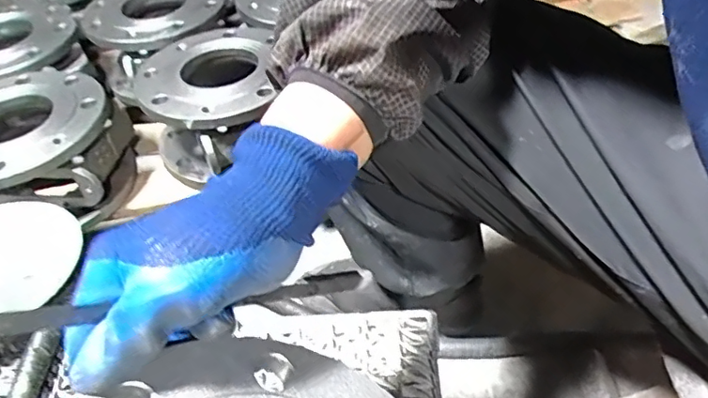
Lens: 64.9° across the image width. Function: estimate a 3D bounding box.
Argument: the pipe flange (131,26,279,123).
[{"bbox_3d":[-0.184,-0.162,0.704,0.173,0.033,0.209,-15,45,-10],"label":"pipe flange"}]

